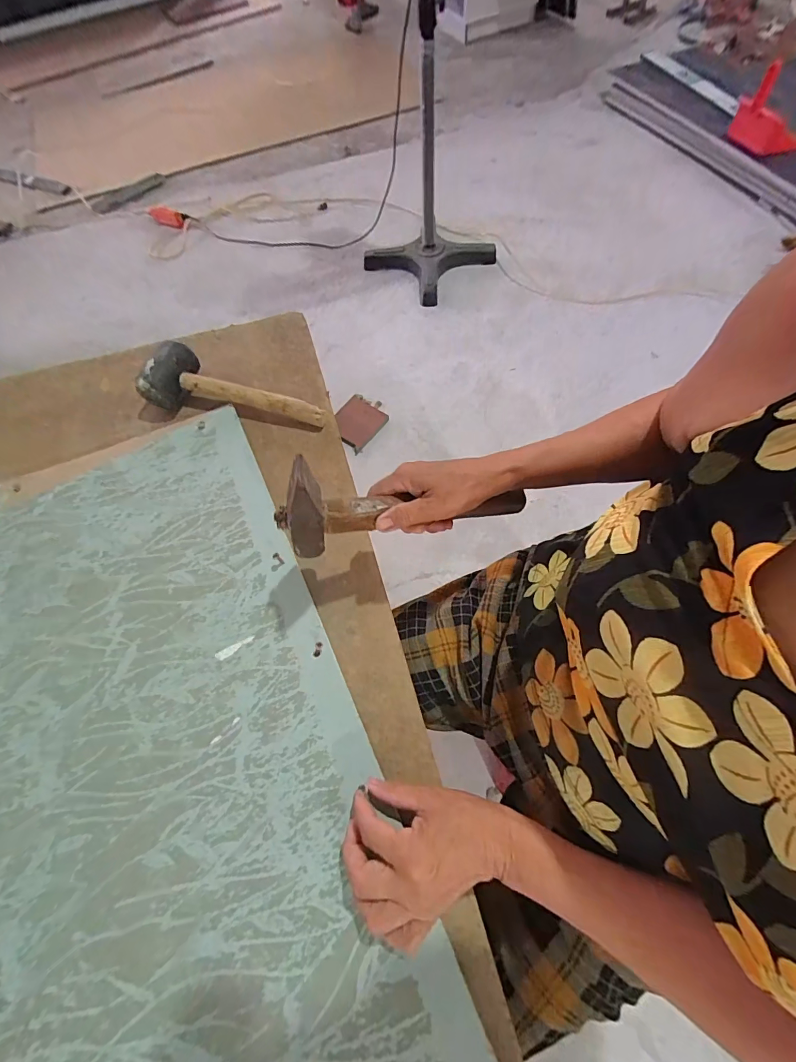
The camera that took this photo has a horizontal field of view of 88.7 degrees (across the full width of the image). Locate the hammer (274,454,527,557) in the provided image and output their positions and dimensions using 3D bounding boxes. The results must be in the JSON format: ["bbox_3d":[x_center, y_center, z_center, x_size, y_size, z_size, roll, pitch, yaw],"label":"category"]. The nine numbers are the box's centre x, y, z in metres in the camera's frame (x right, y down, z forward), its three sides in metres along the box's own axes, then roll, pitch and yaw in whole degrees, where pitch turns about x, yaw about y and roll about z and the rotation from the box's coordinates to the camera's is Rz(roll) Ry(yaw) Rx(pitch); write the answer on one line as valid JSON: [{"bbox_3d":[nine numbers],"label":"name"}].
[{"bbox_3d":[0.009,-0.022,0.396,0.243,0.110,0.029,-4,61,-20],"label":"hammer"}]

